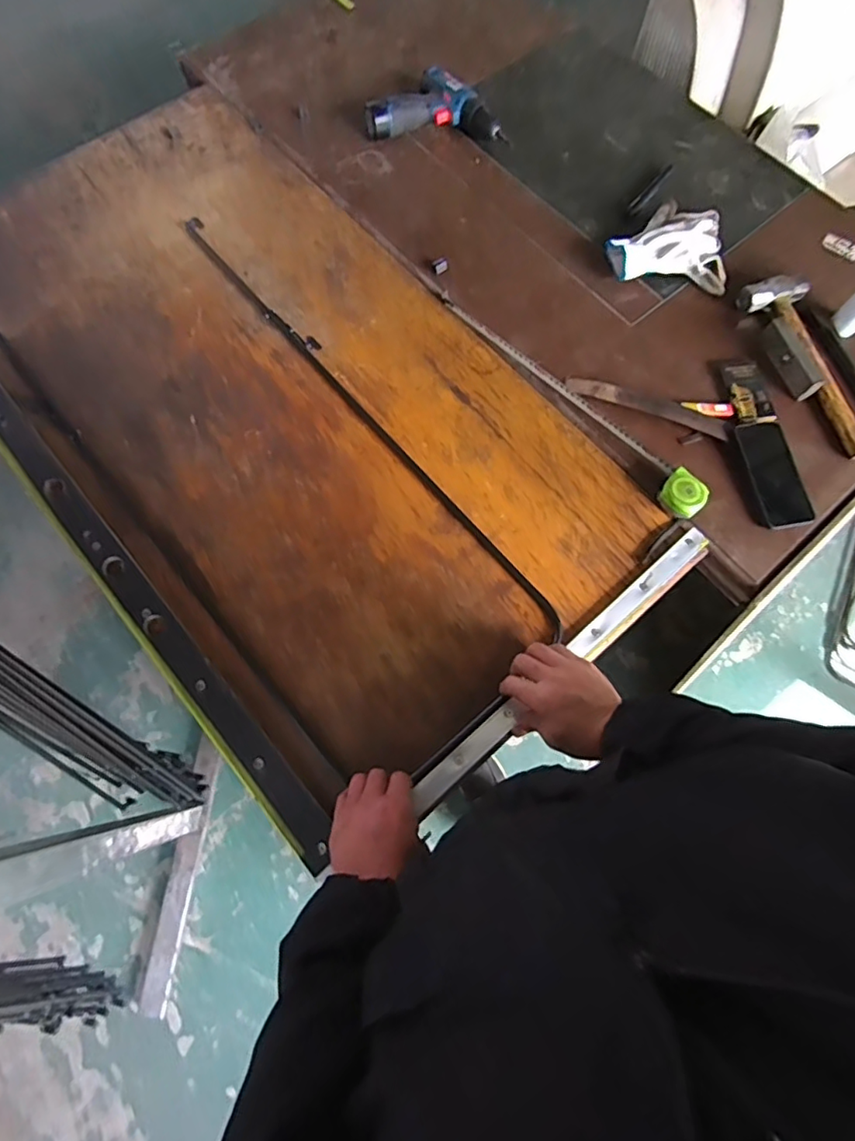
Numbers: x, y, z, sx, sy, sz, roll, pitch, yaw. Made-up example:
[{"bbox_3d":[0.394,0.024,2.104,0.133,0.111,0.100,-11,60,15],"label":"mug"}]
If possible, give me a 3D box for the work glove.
[{"bbox_3d":[0.385,-0.522,0.906,0.188,0.051,0.139,8,71,1],"label":"work glove"}]

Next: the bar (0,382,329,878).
[{"bbox_3d":[-0.387,0.014,0.723,0.047,0.008,0.831,-39,77,-14],"label":"bar"}]

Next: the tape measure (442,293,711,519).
[{"bbox_3d":[0.198,-0.264,0.806,0.059,0.041,0.506,-39,77,-14],"label":"tape measure"}]

